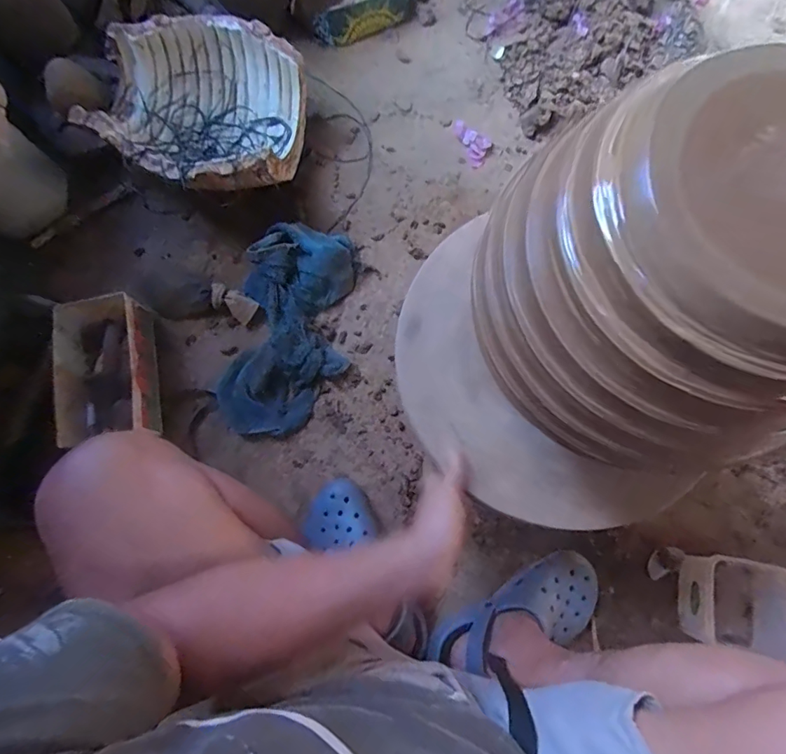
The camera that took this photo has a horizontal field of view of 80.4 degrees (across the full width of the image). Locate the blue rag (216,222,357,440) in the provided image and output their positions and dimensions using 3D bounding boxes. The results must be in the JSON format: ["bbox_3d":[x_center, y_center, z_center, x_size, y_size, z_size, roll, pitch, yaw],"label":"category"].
[{"bbox_3d":[-0.180,-0.084,0.818,0.200,0.067,0.379,11,77,3],"label":"blue rag"}]

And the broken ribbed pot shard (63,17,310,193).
[{"bbox_3d":[-0.353,-0.467,0.872,0.341,0.175,0.321,0,77,1],"label":"broken ribbed pot shard"}]

